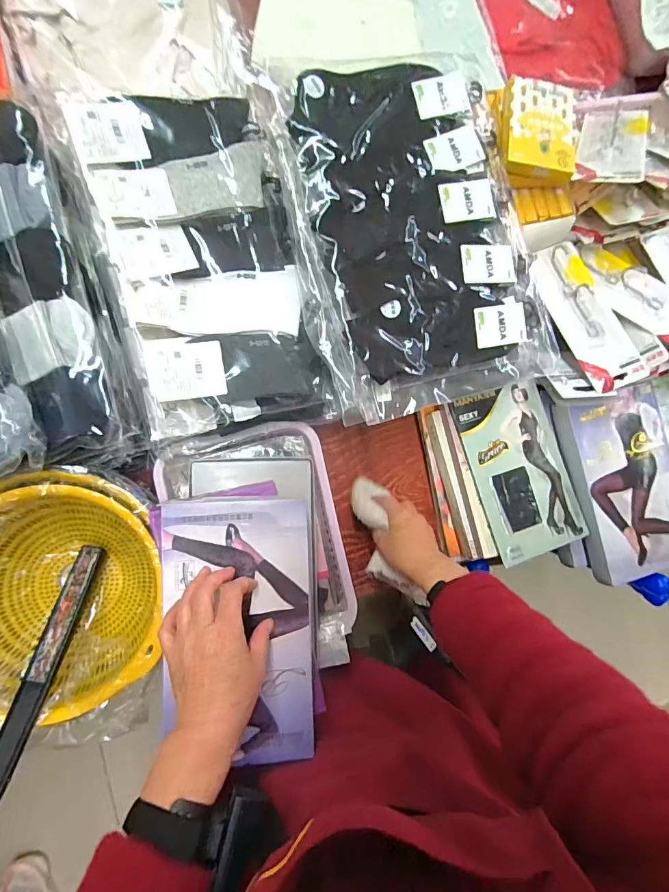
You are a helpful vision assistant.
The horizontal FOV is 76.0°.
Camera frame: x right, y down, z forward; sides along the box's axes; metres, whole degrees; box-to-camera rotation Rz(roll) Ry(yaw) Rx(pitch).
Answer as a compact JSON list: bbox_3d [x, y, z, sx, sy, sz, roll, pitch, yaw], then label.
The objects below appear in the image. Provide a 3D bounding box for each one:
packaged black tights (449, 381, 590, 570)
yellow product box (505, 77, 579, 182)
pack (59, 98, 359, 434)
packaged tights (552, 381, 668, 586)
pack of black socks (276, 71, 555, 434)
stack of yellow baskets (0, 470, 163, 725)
[{"bbox_3d":[0.265,0.033,0.611,0.141,0.015,0.235,-15,85,-16],"label":"packaged black tights"},{"bbox_3d":[0.282,-0.431,0.582,0.097,0.028,0.126,4,86,-9],"label":"yellow product box"},{"bbox_3d":[-0.157,-0.234,0.550,0.246,0.072,0.442,-14,89,-10],"label":"pack"},{"bbox_3d":[0.428,0.052,0.622,0.158,0.026,0.271,-16,89,-10],"label":"packaged tights"},{"bbox_3d":[0.111,-0.271,0.567,0.317,0.063,0.422,-16,89,-10],"label":"pack of black socks"},{"bbox_3d":[-0.341,0.166,0.514,0.237,0.111,0.268,-1,87,-9],"label":"stack of yellow baskets"}]

